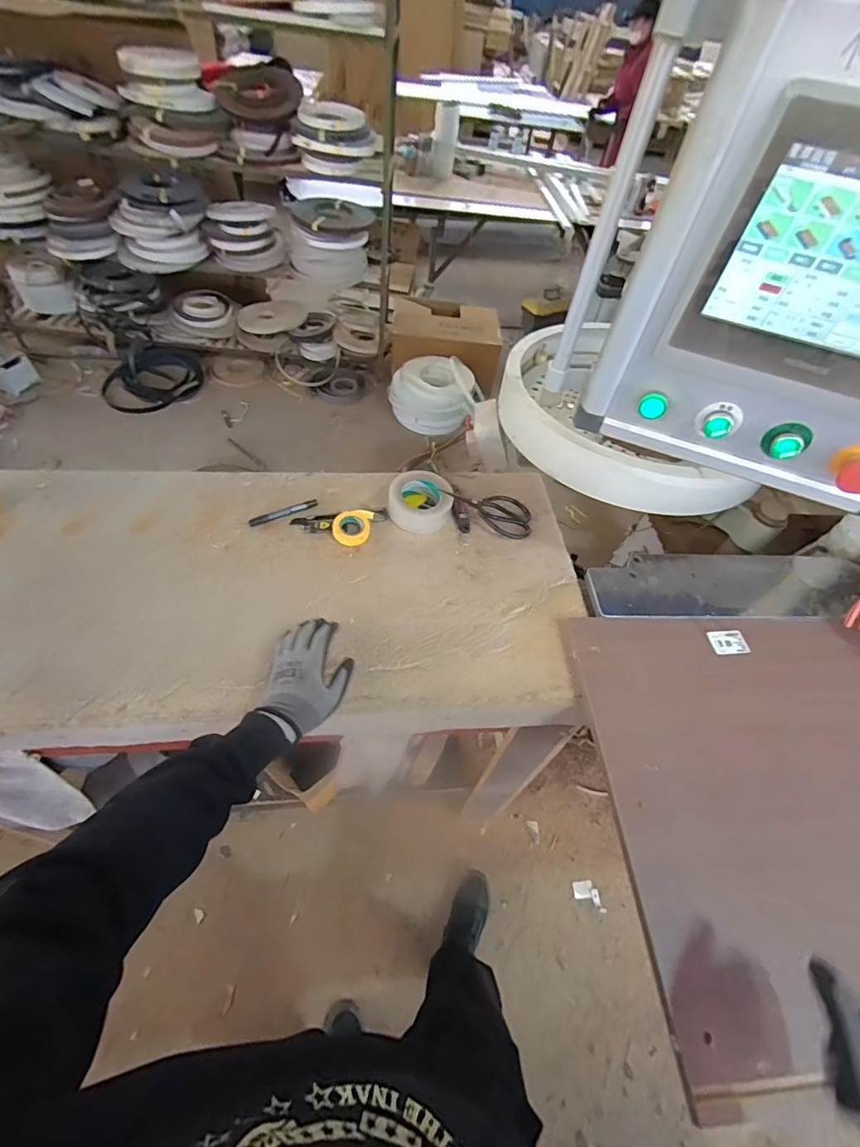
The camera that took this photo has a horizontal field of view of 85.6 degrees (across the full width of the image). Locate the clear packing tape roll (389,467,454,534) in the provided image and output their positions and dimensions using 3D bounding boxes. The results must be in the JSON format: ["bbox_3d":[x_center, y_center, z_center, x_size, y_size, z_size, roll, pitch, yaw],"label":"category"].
[{"bbox_3d":[-0.019,-0.139,0.888,0.115,0.059,0.110,2,54,-3],"label":"clear packing tape roll"}]

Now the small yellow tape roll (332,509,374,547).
[{"bbox_3d":[-0.144,-0.085,0.859,0.069,0.026,0.081,5,54,-1],"label":"small yellow tape roll"}]

